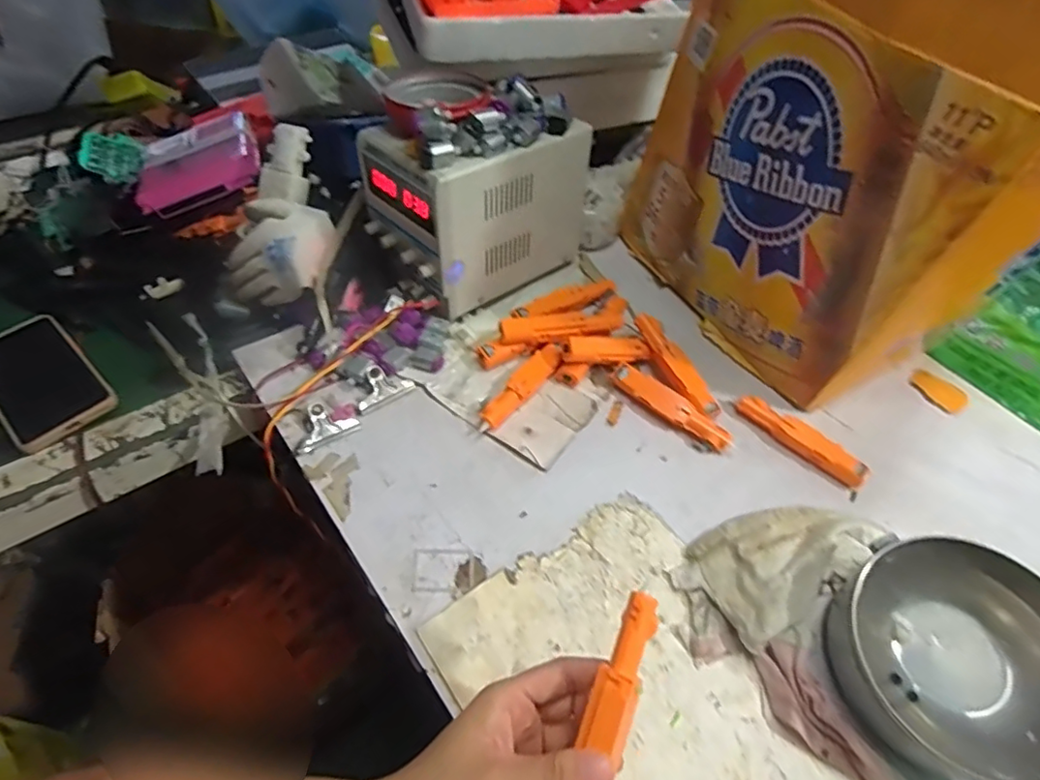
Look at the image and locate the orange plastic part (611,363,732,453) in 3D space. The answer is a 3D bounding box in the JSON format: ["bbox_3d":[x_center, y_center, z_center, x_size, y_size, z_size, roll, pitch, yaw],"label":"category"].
[{"bbox_3d":[0.140,0.016,0.532,0.121,0.020,0.024,35,56,22],"label":"orange plastic part"}]

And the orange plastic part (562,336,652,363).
[{"bbox_3d":[0.084,-0.038,0.546,0.092,0.015,0.023,-3,54,-24],"label":"orange plastic part"}]

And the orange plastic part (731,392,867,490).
[{"bbox_3d":[0.254,0.044,0.514,0.120,0.016,0.022,37,57,23],"label":"orange plastic part"}]

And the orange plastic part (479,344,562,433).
[{"bbox_3d":[0.001,-0.002,0.527,0.024,0.018,0.110,31,55,20],"label":"orange plastic part"}]

